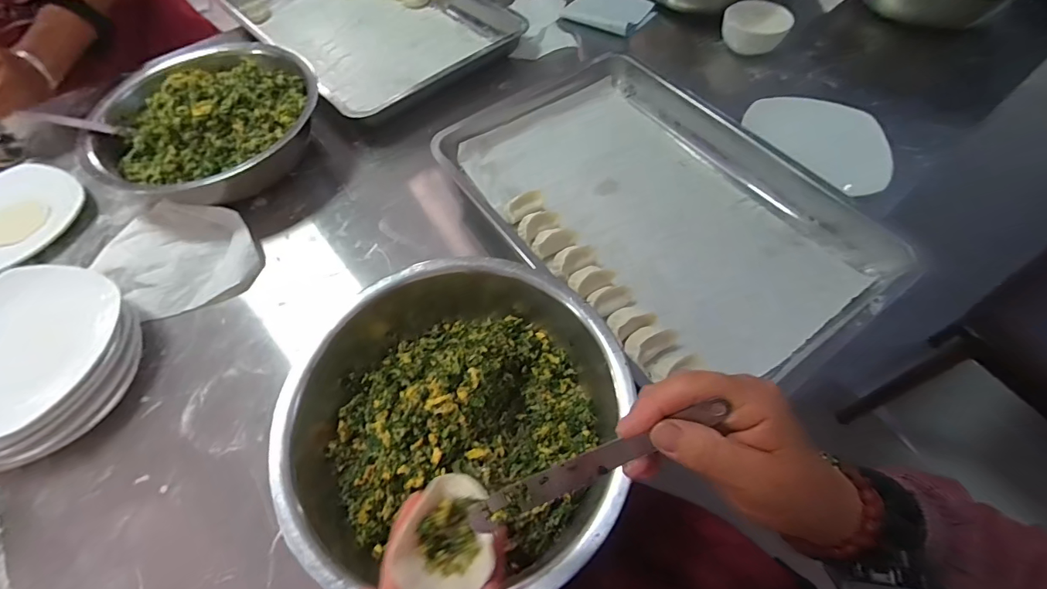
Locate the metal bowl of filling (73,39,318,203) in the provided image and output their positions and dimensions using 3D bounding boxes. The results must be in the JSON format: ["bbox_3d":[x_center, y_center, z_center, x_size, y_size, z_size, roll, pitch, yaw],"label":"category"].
[{"bbox_3d":[-0.419,-0.227,0.595,0.276,0.112,0.236,-9,60,-3],"label":"metal bowl of filling"}]

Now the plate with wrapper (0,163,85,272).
[{"bbox_3d":[-0.690,-0.098,0.583,0.171,0.023,0.178,-1,60,2],"label":"plate with wrapper"}]

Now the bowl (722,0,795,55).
[{"bbox_3d":[0.376,-0.430,0.721,0.100,0.052,0.081,17,62,11],"label":"bowl"}]

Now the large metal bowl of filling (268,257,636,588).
[{"bbox_3d":[-0.063,0.085,0.411,0.287,0.092,0.308,-1,60,2],"label":"large metal bowl of filling"}]

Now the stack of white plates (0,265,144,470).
[{"bbox_3d":[-0.486,0.072,0.438,0.152,0.083,0.183,-7,60,-2],"label":"stack of white plates"}]

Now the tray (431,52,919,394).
[{"bbox_3d":[0.155,-0.124,0.552,0.325,0.049,0.511,-34,64,-16],"label":"tray"}]

